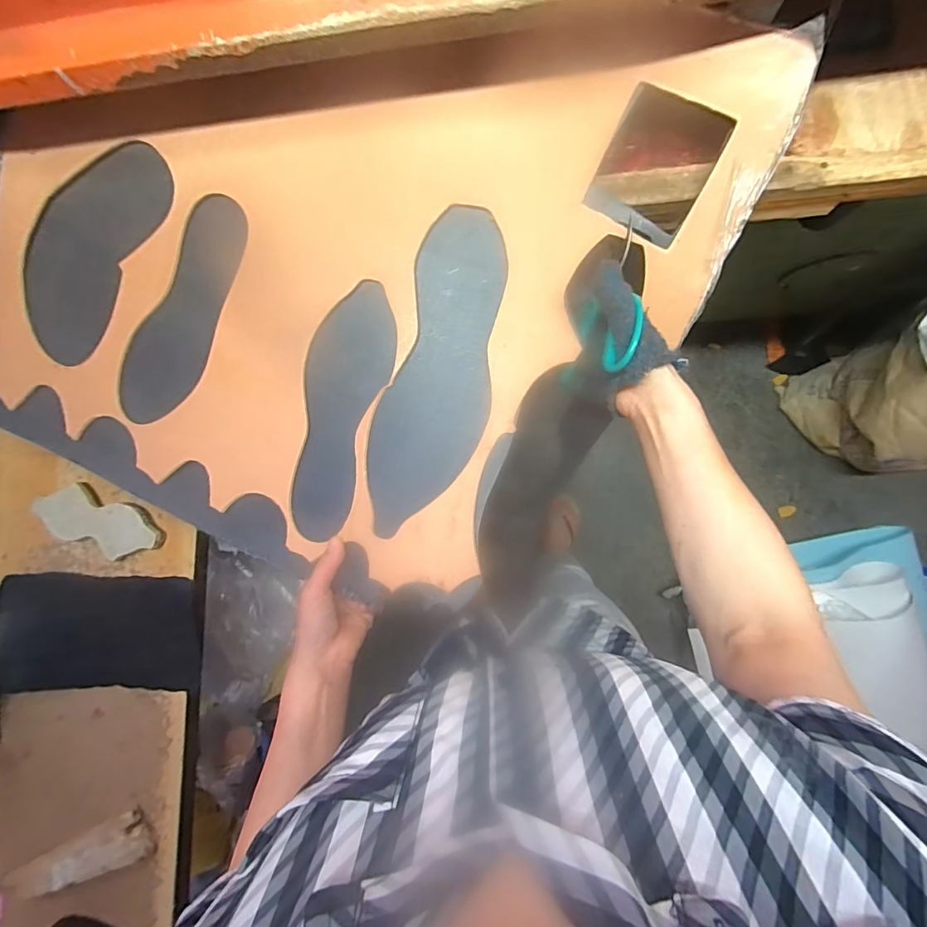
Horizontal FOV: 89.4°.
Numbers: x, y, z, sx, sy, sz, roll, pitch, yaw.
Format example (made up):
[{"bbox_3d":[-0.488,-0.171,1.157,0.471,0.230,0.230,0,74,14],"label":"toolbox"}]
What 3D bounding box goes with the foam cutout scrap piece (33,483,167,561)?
[{"bbox_3d":[-0.515,0.086,0.662,0.178,0.023,0.081,19,93,5],"label":"foam cutout scrap piece"}]

